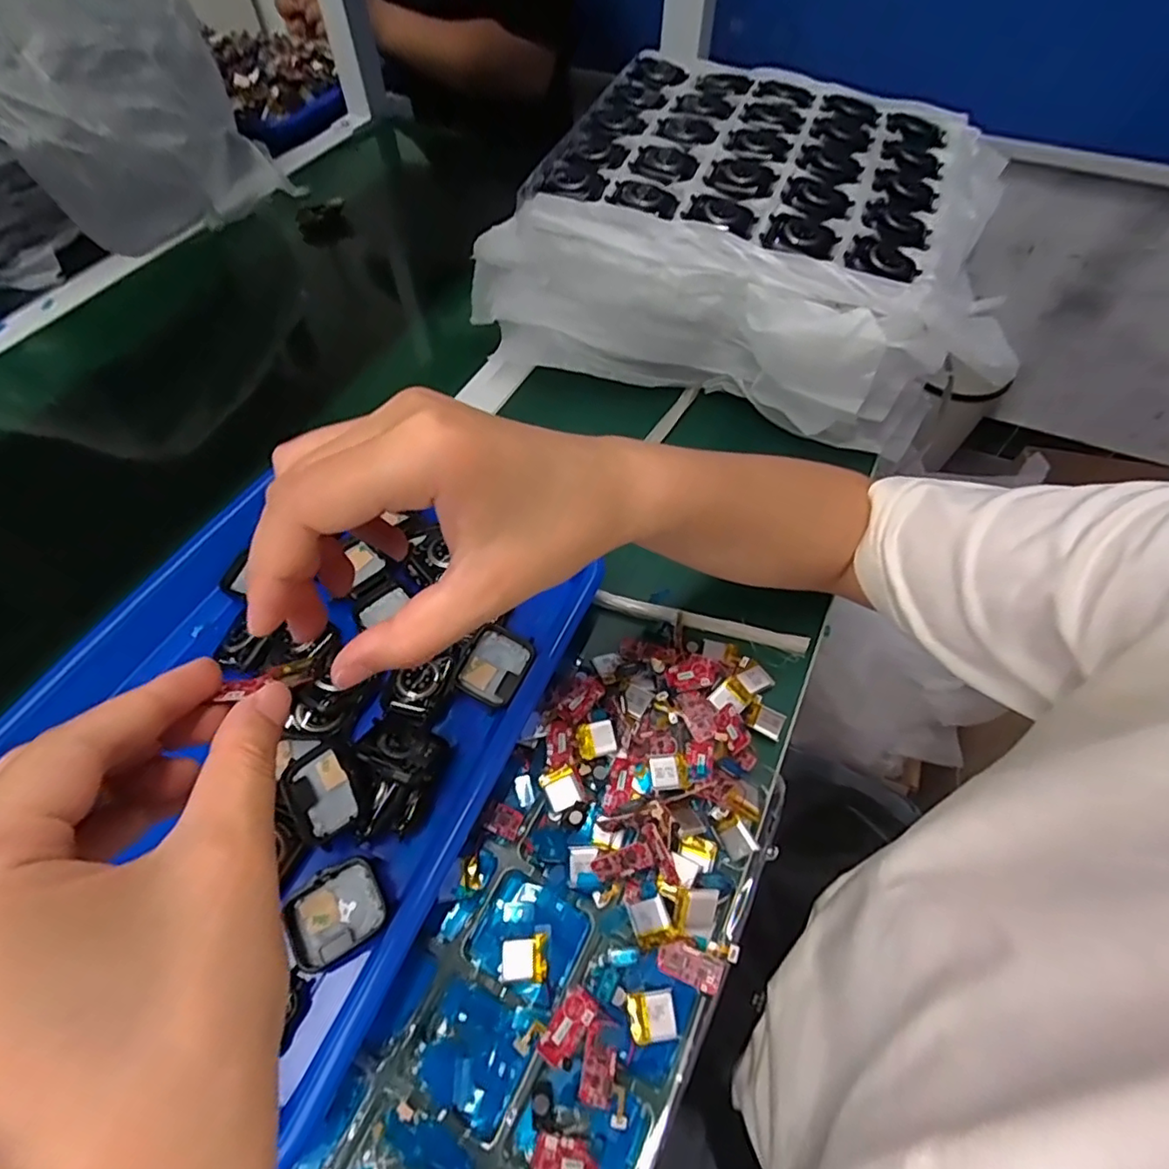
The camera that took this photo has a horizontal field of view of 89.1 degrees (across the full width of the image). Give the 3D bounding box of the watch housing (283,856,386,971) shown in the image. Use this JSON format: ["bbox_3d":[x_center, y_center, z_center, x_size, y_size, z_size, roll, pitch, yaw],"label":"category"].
[{"bbox_3d":[-0.115,0.153,0.278,0.041,0.014,0.035,-27,61,-16],"label":"watch housing"}]

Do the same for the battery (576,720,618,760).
[{"bbox_3d":[0.007,0.084,0.322,0.021,0.008,0.017,-12,62,-10],"label":"battery"}]

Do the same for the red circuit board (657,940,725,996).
[{"bbox_3d":[0.048,0.175,0.273,0.029,0.004,0.015,16,63,18],"label":"red circuit board"}]

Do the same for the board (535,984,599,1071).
[{"bbox_3d":[-0.007,0.194,0.261,0.015,0.004,0.029,30,52,15],"label":"board"}]

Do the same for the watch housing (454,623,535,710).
[{"bbox_3d":[-0.051,0.047,0.341,0.035,0.015,0.040,25,61,16],"label":"watch housing"}]

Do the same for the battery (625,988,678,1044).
[{"bbox_3d":[0.031,0.194,0.267,0.021,0.006,0.018,-6,57,-3],"label":"battery"}]

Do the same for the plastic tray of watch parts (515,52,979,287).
[{"bbox_3d":[0.124,-0.315,0.432,0.281,0.032,0.218,24,62,10],"label":"plastic tray of watch parts"}]

